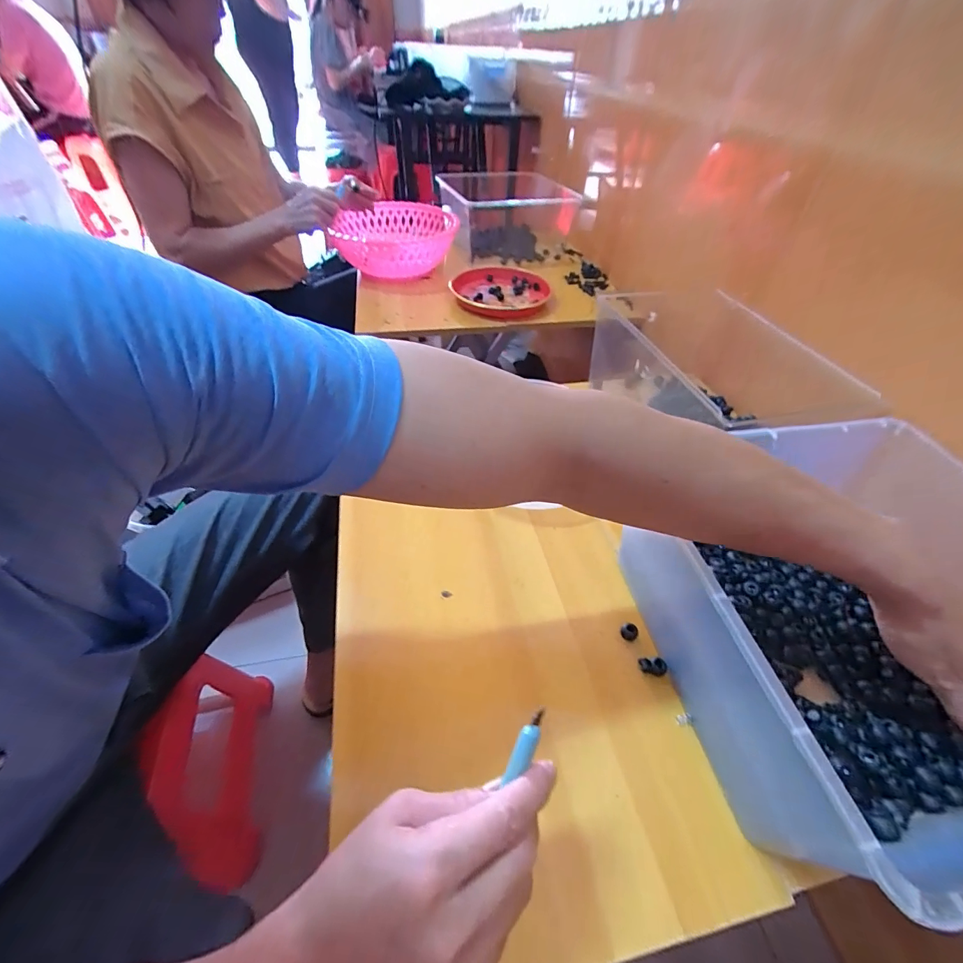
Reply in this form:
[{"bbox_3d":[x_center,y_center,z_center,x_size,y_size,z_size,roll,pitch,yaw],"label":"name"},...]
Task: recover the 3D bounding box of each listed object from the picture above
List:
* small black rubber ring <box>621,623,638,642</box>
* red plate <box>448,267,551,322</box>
[{"bbox_3d":[0.139,0.142,0.388,0.015,0.013,0.012,31,53,25],"label":"small black rubber ring"},{"bbox_3d":[0.038,-0.419,0.911,0.201,0.037,0.206,1,47,-1],"label":"red plate"}]

